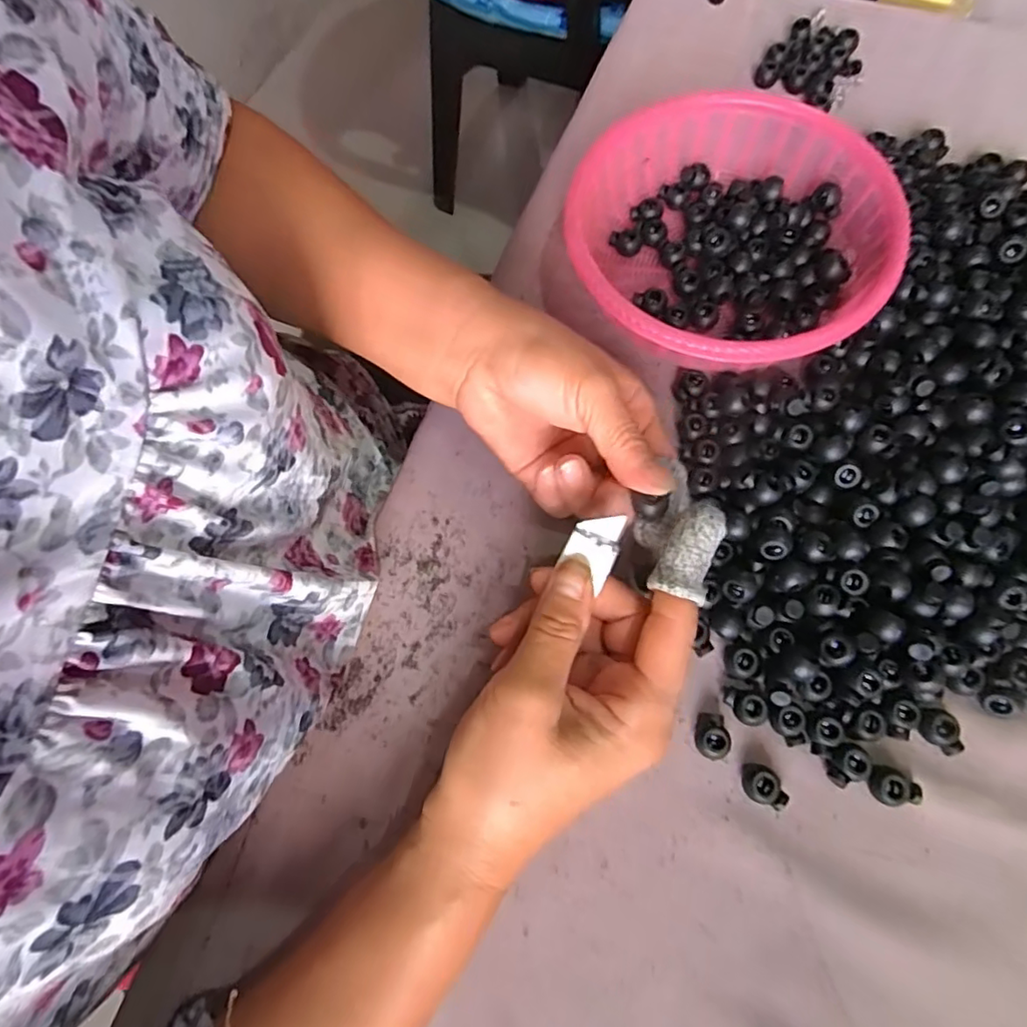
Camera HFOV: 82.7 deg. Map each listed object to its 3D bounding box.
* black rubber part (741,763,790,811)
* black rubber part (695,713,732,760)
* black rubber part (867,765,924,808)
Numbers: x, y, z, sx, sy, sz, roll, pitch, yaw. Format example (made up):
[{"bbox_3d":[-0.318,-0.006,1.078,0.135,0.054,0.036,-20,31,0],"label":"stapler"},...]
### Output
[{"bbox_3d":[0.112,0.121,0.258,0.019,0.010,0.015,20,74,10],"label":"black rubber part"},{"bbox_3d":[0.091,0.102,0.267,0.013,0.012,0.019,7,72,6],"label":"black rubber part"},{"bbox_3d":[0.165,0.120,0.255,0.021,0.009,0.015,18,74,9],"label":"black rubber part"}]

